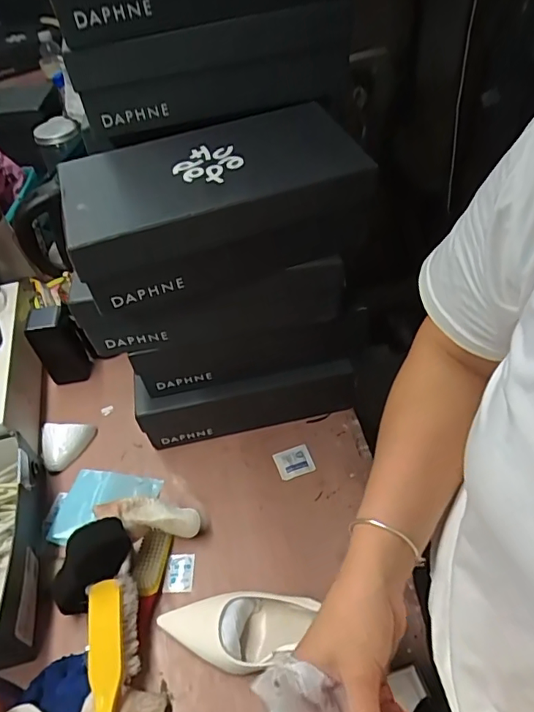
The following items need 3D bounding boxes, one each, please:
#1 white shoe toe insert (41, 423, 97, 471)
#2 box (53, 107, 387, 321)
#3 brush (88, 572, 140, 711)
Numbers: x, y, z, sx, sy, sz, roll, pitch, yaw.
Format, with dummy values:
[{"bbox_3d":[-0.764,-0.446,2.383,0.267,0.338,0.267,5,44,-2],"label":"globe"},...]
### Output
[{"bbox_3d":[-0.290,0.128,0.752,0.069,0.034,0.067,-8,49,-1],"label":"white shoe toe insert"},{"bbox_3d":[-0.055,-0.165,0.555,0.287,0.093,0.169,-16,49,-8],"label":"box"},{"bbox_3d":[-0.162,0.341,0.518,0.054,0.034,0.221,-7,49,0],"label":"brush"}]

